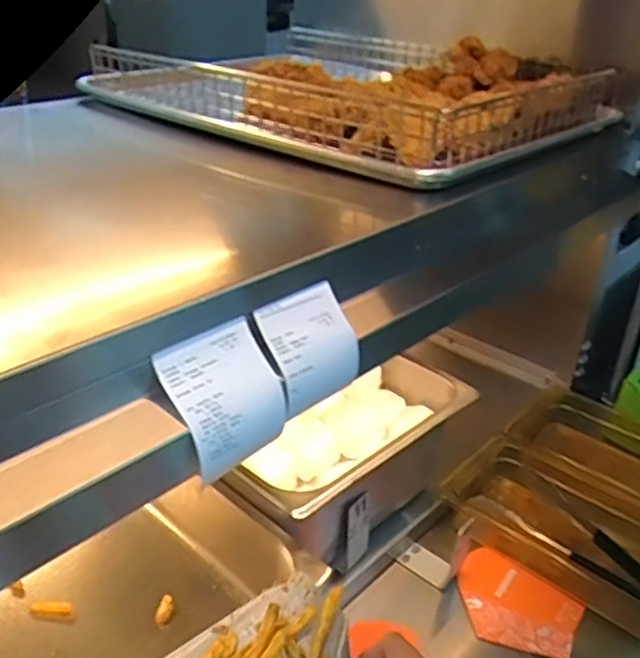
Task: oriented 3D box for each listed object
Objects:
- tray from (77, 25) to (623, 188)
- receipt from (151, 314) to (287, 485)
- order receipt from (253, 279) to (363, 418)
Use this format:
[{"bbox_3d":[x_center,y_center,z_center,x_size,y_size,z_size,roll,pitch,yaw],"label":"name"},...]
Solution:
[{"bbox_3d":[0.040,-0.345,0.950,0.626,0.091,0.492,25,36,34],"label":"tray"},{"bbox_3d":[-0.065,0.045,0.469,0.055,0.071,0.079,23,35,32],"label":"receipt"},{"bbox_3d":[-0.008,0.013,0.518,0.078,0.080,0.015,-26,1,-40],"label":"order receipt"}]

